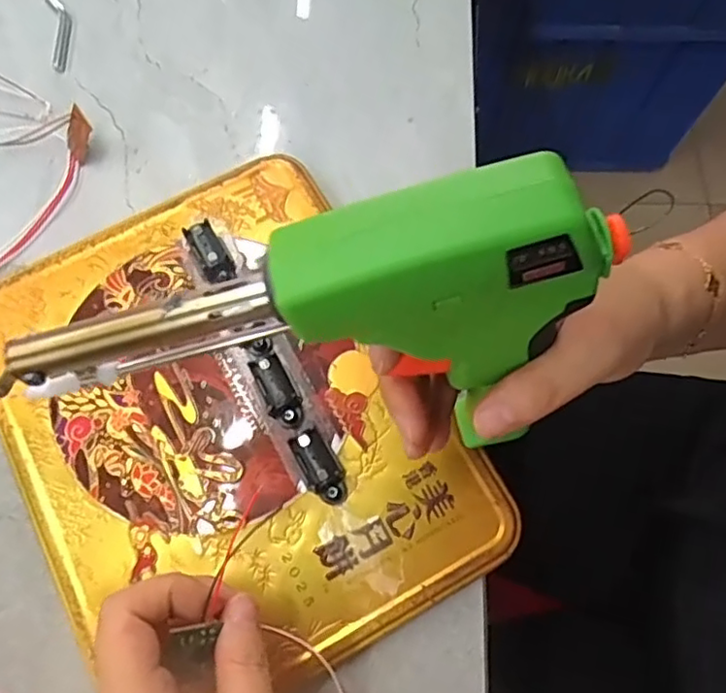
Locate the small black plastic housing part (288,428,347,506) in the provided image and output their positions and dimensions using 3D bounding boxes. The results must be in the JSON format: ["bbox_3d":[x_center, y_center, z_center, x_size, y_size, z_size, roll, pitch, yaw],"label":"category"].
[{"bbox_3d":[-0.019,0.055,0.279,0.015,0.015,0.033,-31,73,-9],"label":"small black plastic housing part"}]

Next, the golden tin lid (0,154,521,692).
[{"bbox_3d":[-0.067,0.033,0.298,0.188,0.015,0.234,-29,73,-8],"label":"golden tin lid"}]

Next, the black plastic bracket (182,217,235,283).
[{"bbox_3d":[-0.077,-0.047,0.315,0.017,0.014,0.033,-28,72,-8],"label":"black plastic bracket"}]

